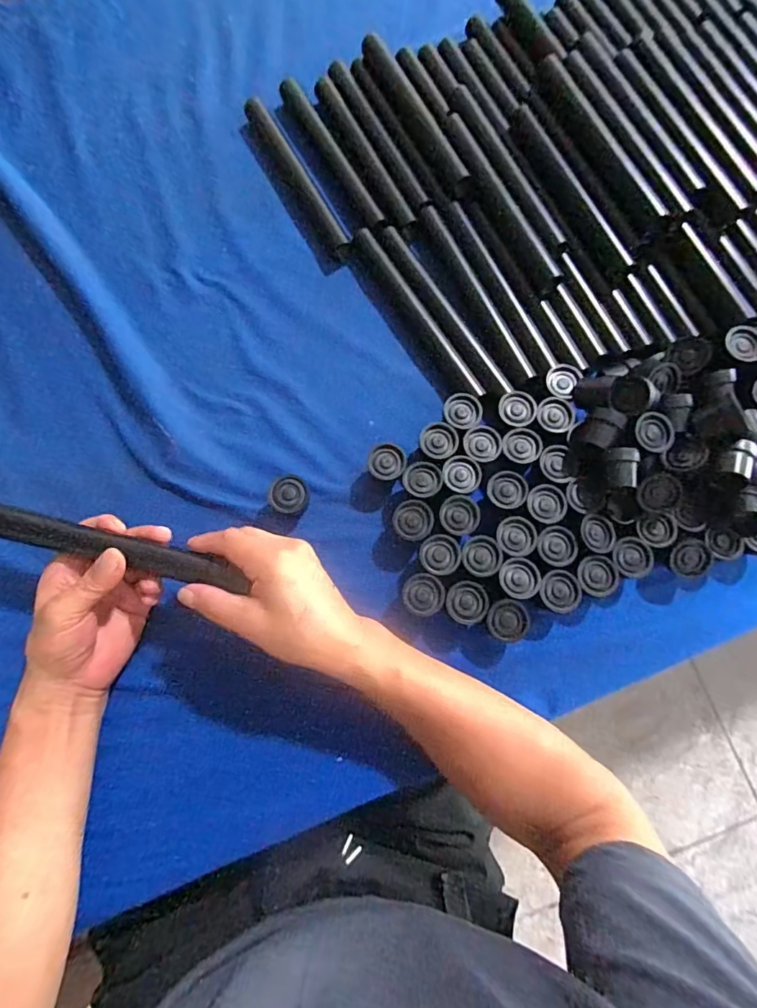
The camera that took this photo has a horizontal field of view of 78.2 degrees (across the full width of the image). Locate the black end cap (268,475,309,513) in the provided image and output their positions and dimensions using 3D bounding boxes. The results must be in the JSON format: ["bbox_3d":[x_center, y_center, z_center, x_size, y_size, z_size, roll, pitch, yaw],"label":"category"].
[{"bbox_3d":[-0.082,-0.007,0.429,0.031,0.029,0.037,6,75,0],"label":"black end cap"}]

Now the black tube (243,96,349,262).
[{"bbox_3d":[-0.090,-0.365,0.516,0.024,0.019,0.216,-29,78,-8],"label":"black tube"}]

